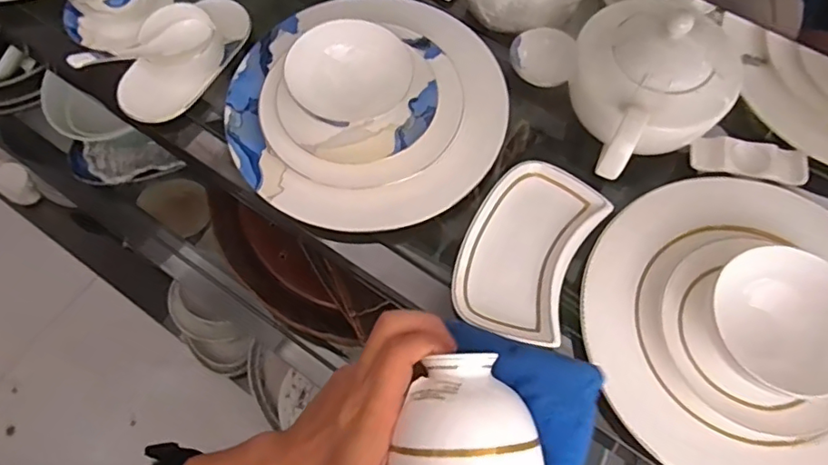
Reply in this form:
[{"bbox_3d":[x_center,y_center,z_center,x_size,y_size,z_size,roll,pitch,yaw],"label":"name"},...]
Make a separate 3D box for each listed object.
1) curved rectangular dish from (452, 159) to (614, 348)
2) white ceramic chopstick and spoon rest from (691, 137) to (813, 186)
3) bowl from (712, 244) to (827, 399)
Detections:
[{"bbox_3d":[0.097,0.013,0.485,0.103,0.016,0.159,24,70,11],"label":"curved rectangular dish"},{"bbox_3d":[0.303,-0.067,0.510,0.101,0.012,0.037,10,68,5],"label":"white ceramic chopstick and spoon rest"},{"bbox_3d":[0.264,0.061,0.414,0.094,0.046,0.098,-40,72,-14],"label":"bowl"}]

